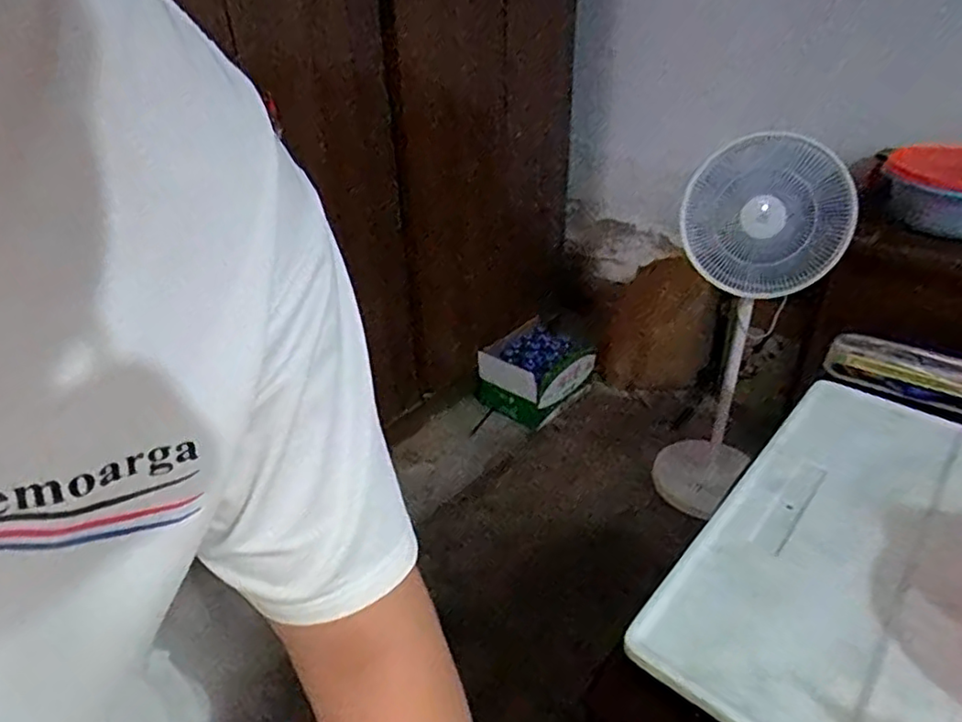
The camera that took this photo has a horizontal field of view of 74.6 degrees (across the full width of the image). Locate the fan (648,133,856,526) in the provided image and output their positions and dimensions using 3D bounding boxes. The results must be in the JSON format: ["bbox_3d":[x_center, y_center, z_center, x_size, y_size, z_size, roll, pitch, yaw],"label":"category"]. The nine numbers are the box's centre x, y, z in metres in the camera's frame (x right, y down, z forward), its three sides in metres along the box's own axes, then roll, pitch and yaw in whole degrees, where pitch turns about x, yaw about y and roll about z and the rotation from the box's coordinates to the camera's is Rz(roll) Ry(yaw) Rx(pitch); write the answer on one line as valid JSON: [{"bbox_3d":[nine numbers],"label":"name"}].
[{"bbox_3d":[0.706,-0.093,1.740,0.373,1.030,0.499,10,34,18],"label":"fan"}]

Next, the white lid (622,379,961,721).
[{"bbox_3d":[0.449,0.201,0.751,0.297,0.025,0.616,24,40,34],"label":"white lid"}]

